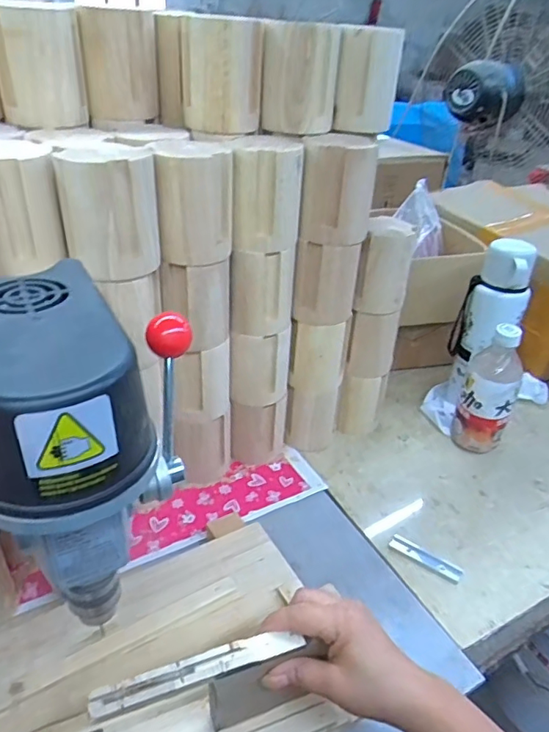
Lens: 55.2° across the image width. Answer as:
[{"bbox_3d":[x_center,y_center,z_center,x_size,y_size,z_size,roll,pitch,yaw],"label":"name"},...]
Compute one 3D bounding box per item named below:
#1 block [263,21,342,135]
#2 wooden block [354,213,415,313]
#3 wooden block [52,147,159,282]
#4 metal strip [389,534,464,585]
[{"bbox_3d":[0.027,-0.296,0.542,0.054,0.094,0.063,23,37,25],"label":"block"},{"bbox_3d":[0.134,-0.120,0.632,0.058,0.102,0.056,11,34,9],"label":"wooden block"},{"bbox_3d":[-0.142,-0.133,0.453,0.082,0.097,0.058,-6,35,-16],"label":"wooden block"},{"bbox_3d":[0.167,0.212,0.580,0.080,0.004,0.020,23,38,26],"label":"metal strip"}]

